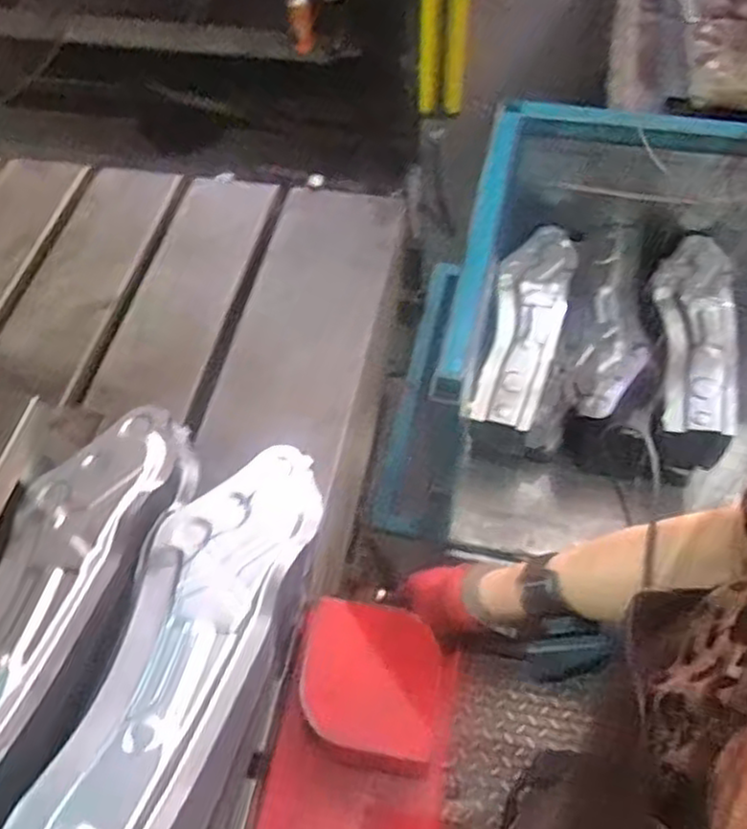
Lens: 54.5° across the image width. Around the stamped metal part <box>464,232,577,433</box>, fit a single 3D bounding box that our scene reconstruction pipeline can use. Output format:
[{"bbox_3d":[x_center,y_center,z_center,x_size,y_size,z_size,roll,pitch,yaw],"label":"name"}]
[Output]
[{"bbox_3d":[0.269,-0.165,1.286,0.126,0.051,0.422,13,58,11],"label":"stamped metal part"}]

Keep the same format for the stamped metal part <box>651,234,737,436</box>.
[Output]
[{"bbox_3d":[0.552,-0.147,1.245,0.132,0.042,0.432,12,58,10],"label":"stamped metal part"}]

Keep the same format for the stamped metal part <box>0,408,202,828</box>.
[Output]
[{"bbox_3d":[-0.272,0.165,0.589,0.138,0.053,0.451,10,47,5],"label":"stamped metal part"}]

